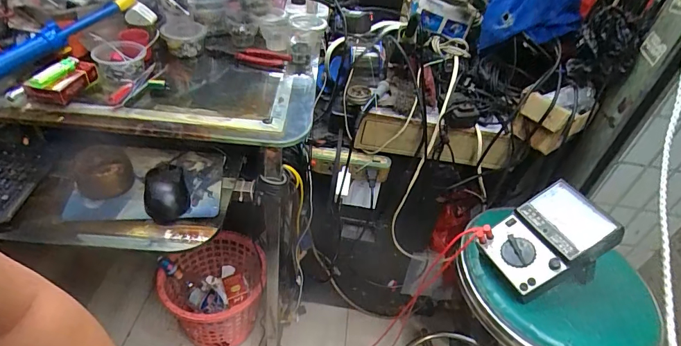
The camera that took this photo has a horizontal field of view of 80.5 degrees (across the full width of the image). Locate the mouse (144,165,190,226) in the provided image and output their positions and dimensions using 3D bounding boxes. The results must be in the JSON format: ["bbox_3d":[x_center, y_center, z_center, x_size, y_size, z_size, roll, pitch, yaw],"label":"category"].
[{"bbox_3d":[-0.269,0.029,0.623,0.063,0.040,0.097,-10,44,-19],"label":"mouse"}]

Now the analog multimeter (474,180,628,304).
[{"bbox_3d":[0.295,0.090,0.577,0.164,0.041,0.110,-30,49,0],"label":"analog multimeter"}]

